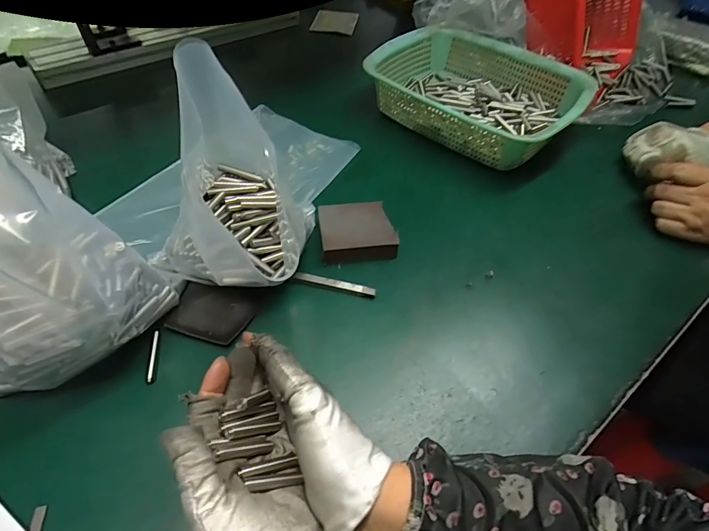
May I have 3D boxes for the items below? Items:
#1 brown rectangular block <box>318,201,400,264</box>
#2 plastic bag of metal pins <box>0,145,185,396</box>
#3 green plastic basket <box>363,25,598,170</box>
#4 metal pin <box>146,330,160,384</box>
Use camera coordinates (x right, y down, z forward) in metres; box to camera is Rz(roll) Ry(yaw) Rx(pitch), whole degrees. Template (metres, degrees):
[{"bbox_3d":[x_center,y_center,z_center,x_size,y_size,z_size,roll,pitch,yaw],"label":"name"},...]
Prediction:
[{"bbox_3d":[0.002,-0.036,0.448,0.078,0.028,0.069,-9,51,-10],"label":"brown rectangular block"},{"bbox_3d":[-0.244,-0.002,0.300,0.143,0.194,0.150,29,55,20],"label":"plastic bag of metal pins"},{"bbox_3d":[0.177,-0.251,0.597,0.299,0.079,0.215,37,58,25],"label":"green plastic basket"},{"bbox_3d":[-0.178,0.080,0.355,0.006,0.005,0.048,-6,51,-8],"label":"metal pin"}]

